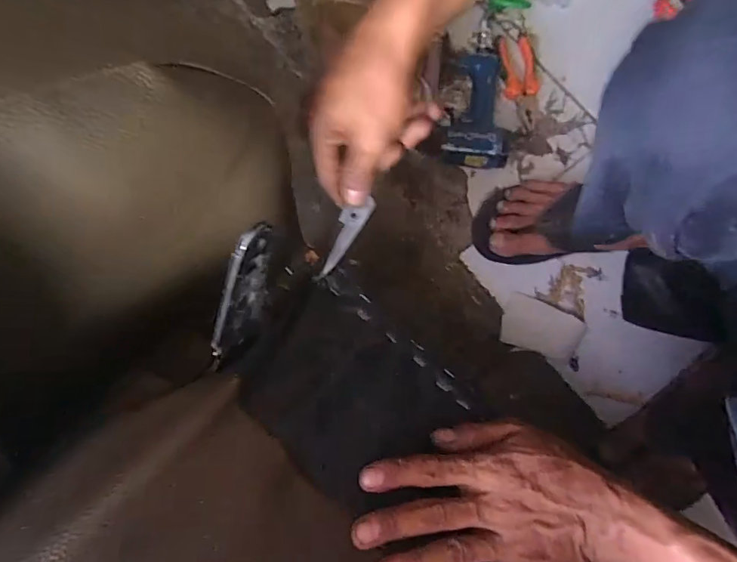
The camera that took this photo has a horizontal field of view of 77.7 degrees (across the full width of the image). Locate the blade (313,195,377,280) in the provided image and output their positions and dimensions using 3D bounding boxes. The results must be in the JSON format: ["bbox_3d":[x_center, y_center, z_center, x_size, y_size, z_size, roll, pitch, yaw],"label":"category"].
[{"bbox_3d":[-0.022,-0.035,0.385,0.021,0.005,0.083,29,108,-10],"label":"blade"}]

